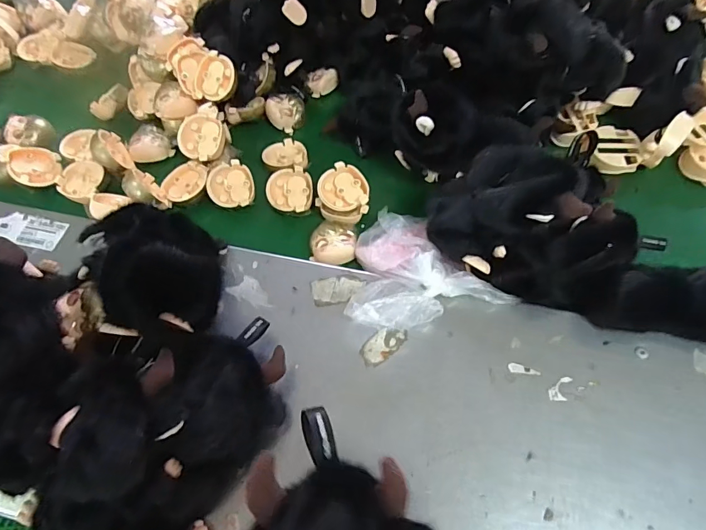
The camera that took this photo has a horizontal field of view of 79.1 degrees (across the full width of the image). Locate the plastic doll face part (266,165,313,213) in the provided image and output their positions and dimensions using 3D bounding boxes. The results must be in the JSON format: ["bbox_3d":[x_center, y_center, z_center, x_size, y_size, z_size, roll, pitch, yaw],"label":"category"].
[{"bbox_3d":[-0.066,-0.077,0.446,0.045,0.021,0.049,2,62,4],"label":"plastic doll face part"}]

